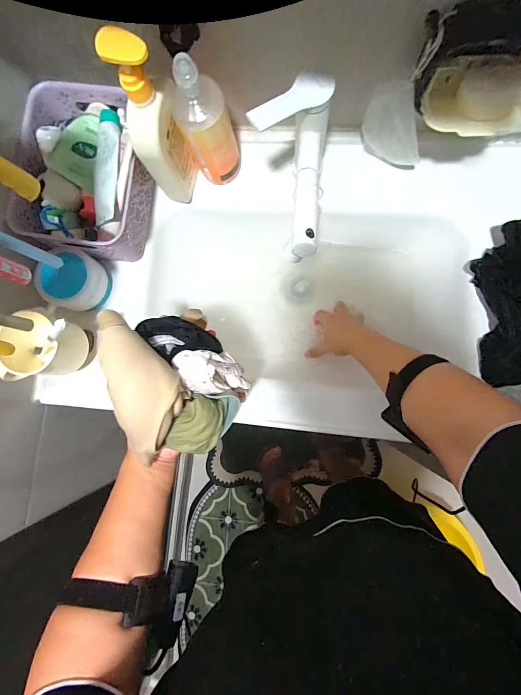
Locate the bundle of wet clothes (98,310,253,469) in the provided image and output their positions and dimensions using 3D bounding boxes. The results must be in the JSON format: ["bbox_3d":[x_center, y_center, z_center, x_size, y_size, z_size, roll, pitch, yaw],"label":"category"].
[{"bbox_3d":[-0.083,0.035,0.335,0.111,0.110,0.145,-11,81,4],"label":"bundle of wet clothes"}]

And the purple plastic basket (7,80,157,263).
[{"bbox_3d":[-0.256,-0.259,0.501,0.167,0.109,0.236,10,84,7],"label":"purple plastic basket"}]

